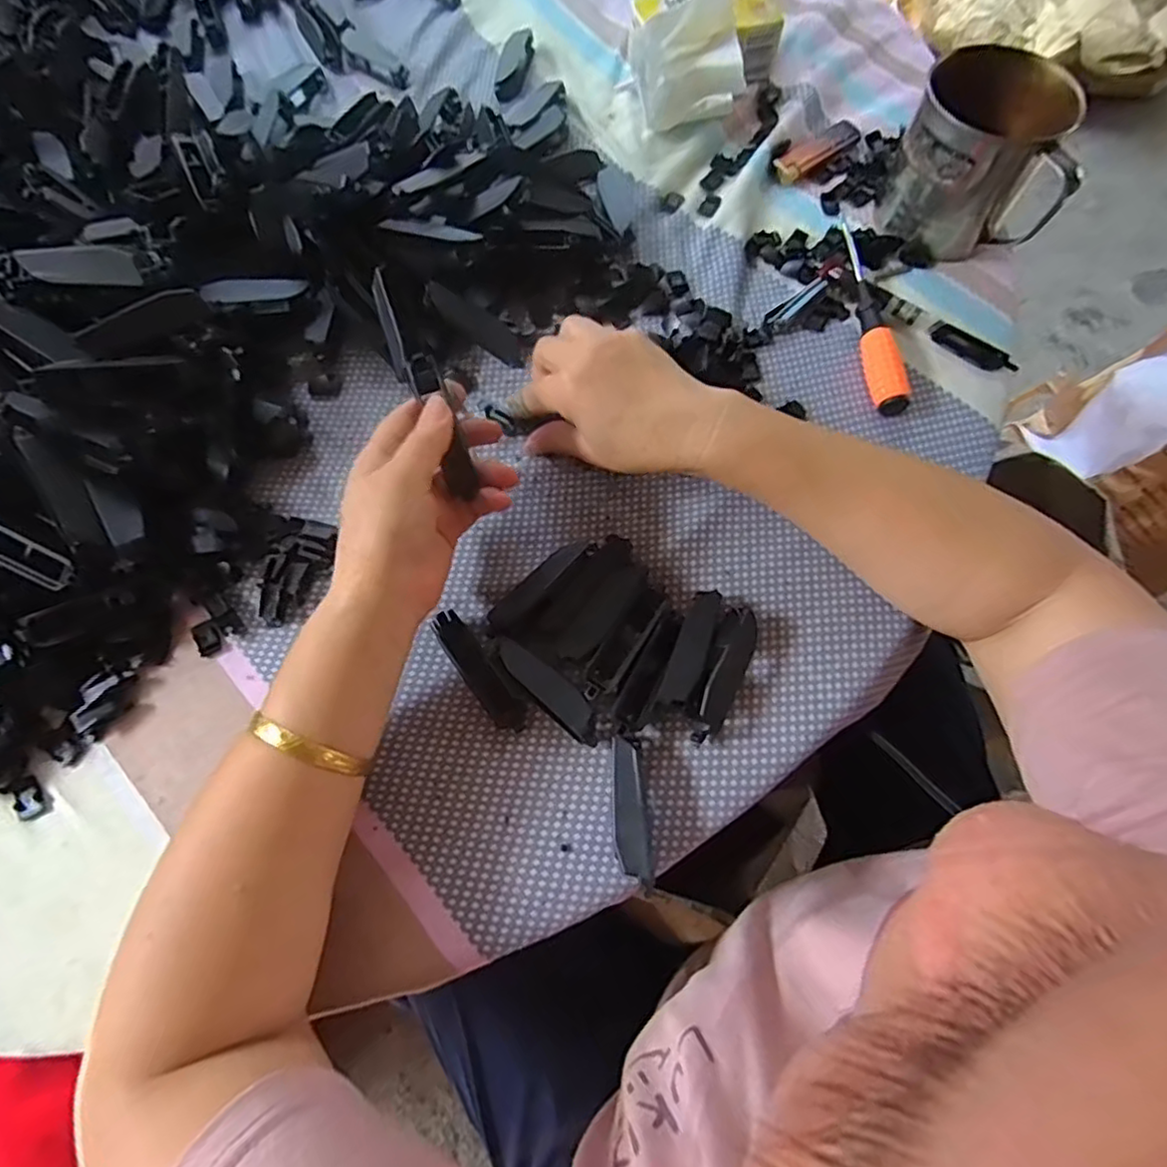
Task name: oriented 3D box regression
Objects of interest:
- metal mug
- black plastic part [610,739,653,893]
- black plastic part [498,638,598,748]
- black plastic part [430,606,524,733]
[{"bbox_3d":[0.266,-0.284,0.424,0.105,0.092,0.086,25,72,9],"label":"metal mug"},{"bbox_3d":[0.024,0.114,0.319,0.018,0.017,0.068,-1,69,0],"label":"black plastic part"},{"bbox_3d":[-0.018,0.057,0.341,0.070,0.014,0.020,39,74,14],"label":"black plastic part"},{"bbox_3d":[-0.058,0.047,0.345,0.017,0.012,0.074,-35,73,-13],"label":"black plastic part"}]

